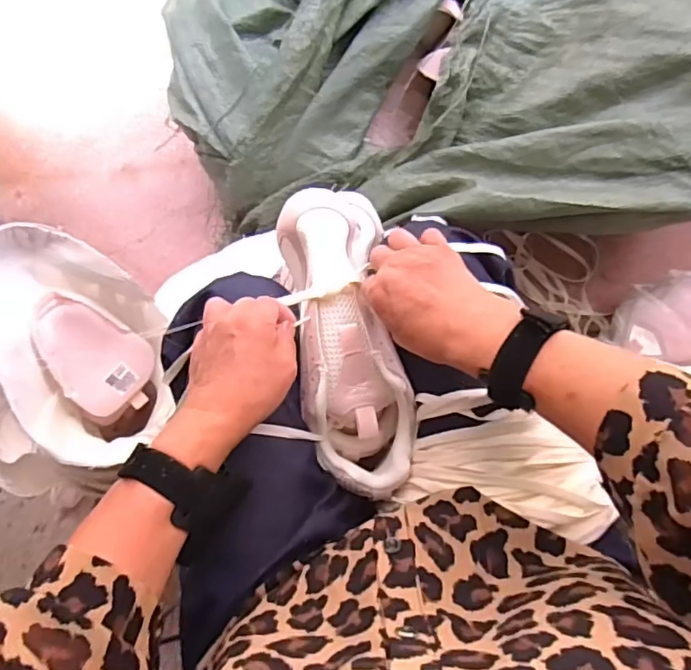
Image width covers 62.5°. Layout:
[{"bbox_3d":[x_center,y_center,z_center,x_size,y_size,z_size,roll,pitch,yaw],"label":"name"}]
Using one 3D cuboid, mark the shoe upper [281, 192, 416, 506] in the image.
[{"bbox_3d":[0.002,-0.002,0.491,0.085,0.106,0.266,-10,80,4],"label":"shoe upper"}]

